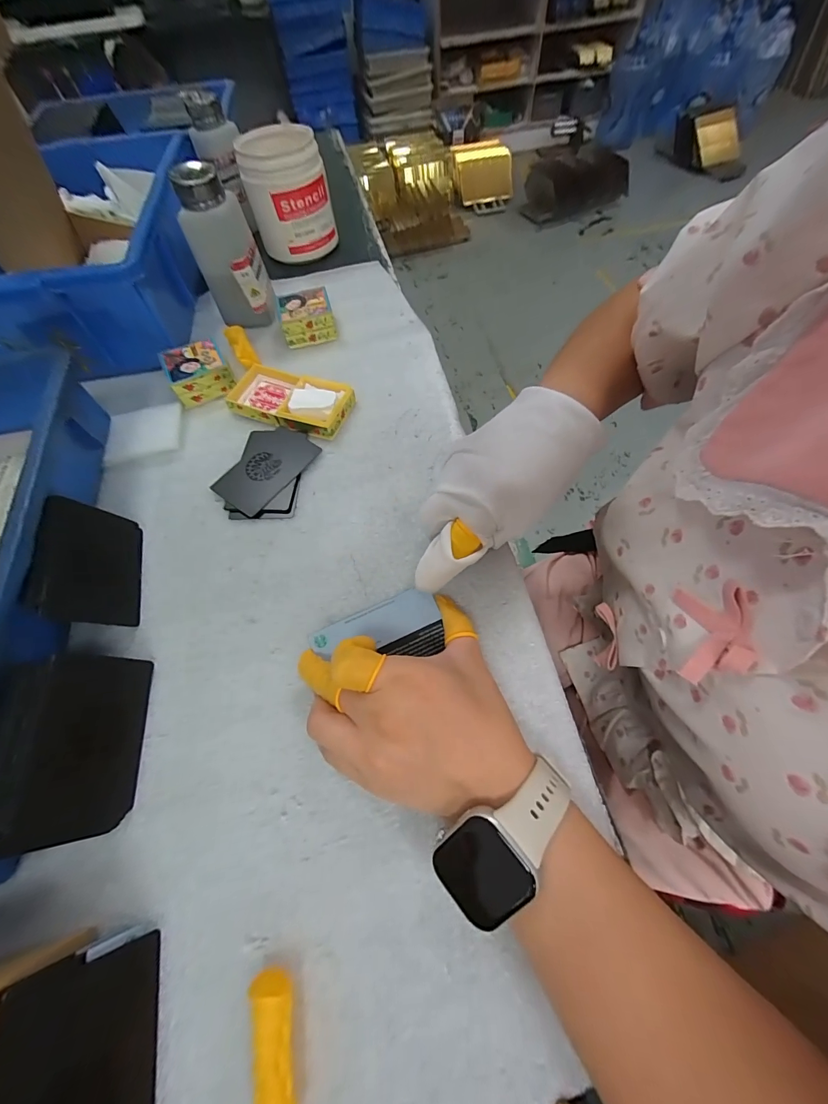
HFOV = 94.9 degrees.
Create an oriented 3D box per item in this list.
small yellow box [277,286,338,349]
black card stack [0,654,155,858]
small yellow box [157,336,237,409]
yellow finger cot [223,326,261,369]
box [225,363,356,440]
[{"bbox_3d":[-0.115,-0.251,0.408,0.053,0.031,0.049,-14,63,-4],"label":"small yellow box"},{"bbox_3d":[-0.188,0.104,0.208,0.012,0.068,0.092,-33,56,28],"label":"black card stack"},{"bbox_3d":[-0.212,-0.177,0.372,0.054,0.028,0.052,-27,64,-11],"label":"small yellow box"},{"bbox_3d":[-0.178,-0.212,0.392,0.020,0.012,0.053,-31,78,-13],"label":"yellow finger cot"},{"bbox_3d":[-0.117,-0.142,0.352,0.114,0.021,0.054,17,65,12],"label":"box"}]

